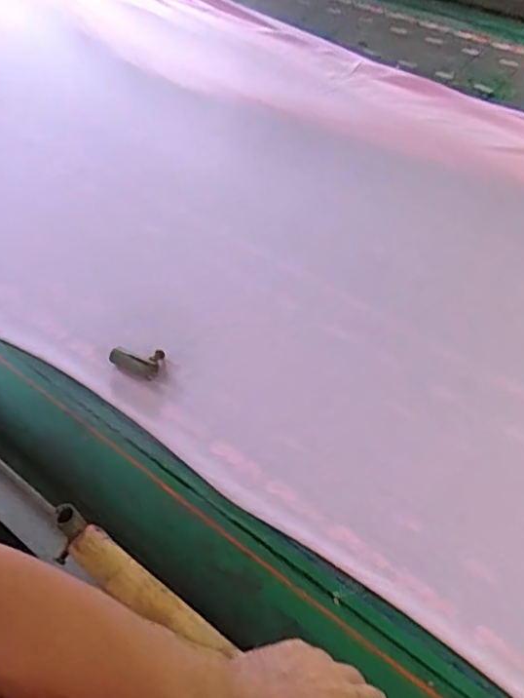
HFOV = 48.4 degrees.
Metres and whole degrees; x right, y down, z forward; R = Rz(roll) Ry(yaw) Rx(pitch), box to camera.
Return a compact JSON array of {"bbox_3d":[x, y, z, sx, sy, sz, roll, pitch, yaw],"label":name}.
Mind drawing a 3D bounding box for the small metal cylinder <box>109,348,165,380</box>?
[{"bbox_3d":[-0.147,0.009,0.695,0.061,0.019,0.040,19,59,18],"label":"small metal cylinder"}]

